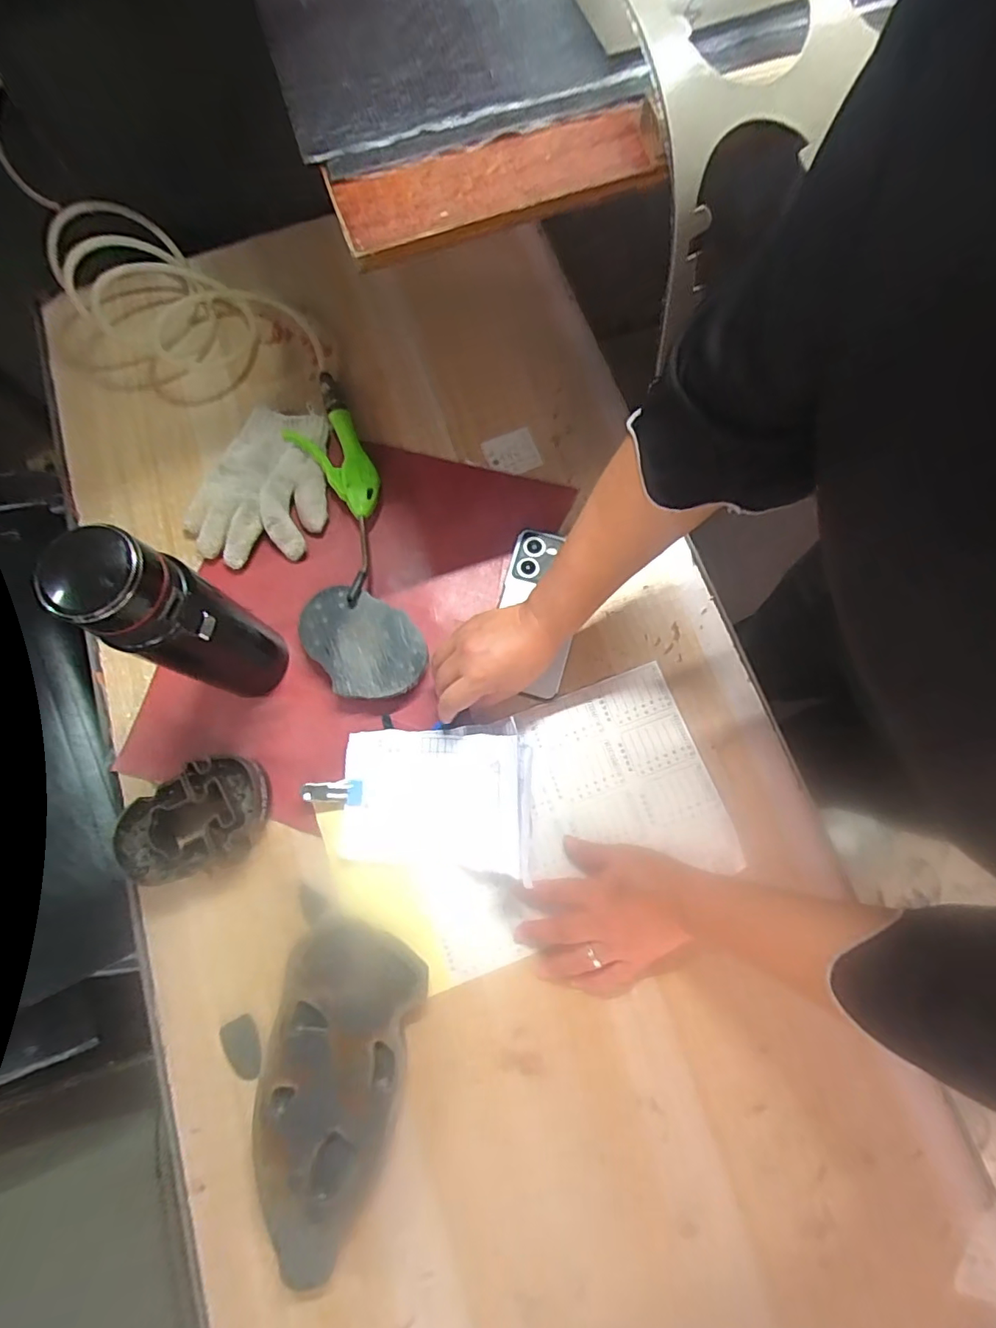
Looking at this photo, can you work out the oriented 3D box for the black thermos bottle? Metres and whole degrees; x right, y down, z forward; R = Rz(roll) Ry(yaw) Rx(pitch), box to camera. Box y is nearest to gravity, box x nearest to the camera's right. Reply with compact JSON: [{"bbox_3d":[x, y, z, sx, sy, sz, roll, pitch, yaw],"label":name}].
[{"bbox_3d":[-0.234,-0.025,0.431,0.073,0.242,0.067,0,77,1],"label":"black thermos bottle"}]

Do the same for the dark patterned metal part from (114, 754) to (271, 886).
[{"bbox_3d":[-0.270,0.138,0.492,0.131,0.043,0.096,-17,77,-3],"label":"dark patterned metal part"}]

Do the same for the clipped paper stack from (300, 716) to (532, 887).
[{"bbox_3d":[-0.066,0.118,0.498,0.197,0.034,0.123,-2,77,14],"label":"clipped paper stack"}]

